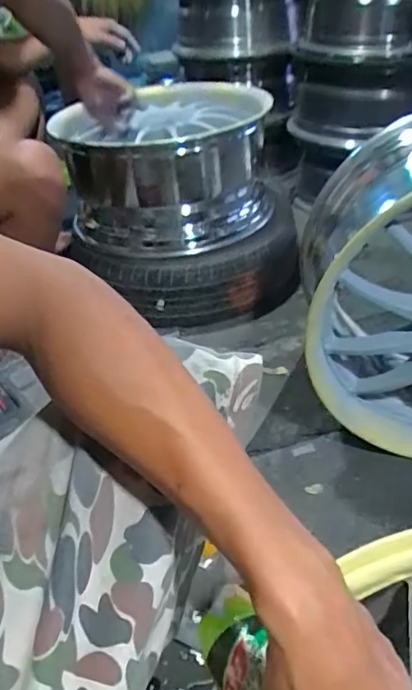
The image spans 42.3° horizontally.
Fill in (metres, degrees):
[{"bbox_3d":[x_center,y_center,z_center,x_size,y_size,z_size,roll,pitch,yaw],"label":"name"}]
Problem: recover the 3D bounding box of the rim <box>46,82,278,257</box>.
[{"bbox_3d":[-0.084,-0.439,1.281,0.465,0.244,0.513,-5,37,2],"label":"rim"}]

